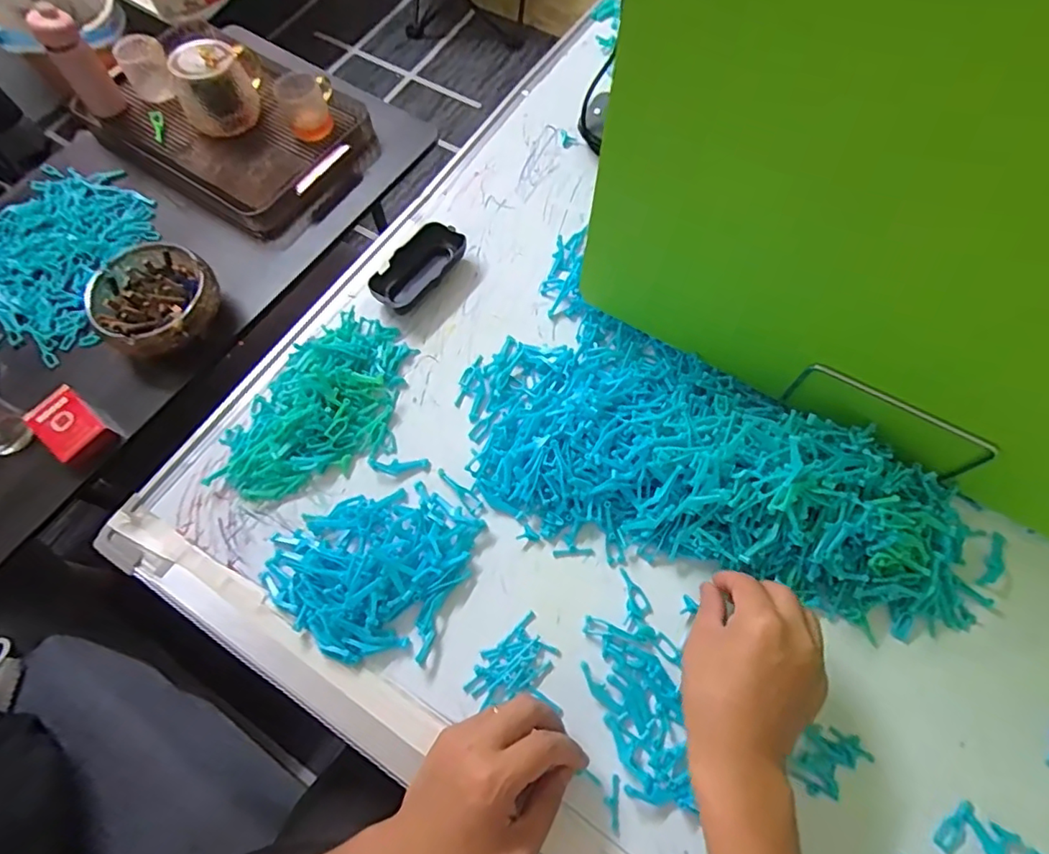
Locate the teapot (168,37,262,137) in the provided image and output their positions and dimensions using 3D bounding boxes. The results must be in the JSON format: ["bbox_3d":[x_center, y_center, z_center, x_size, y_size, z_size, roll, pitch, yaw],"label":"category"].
[{"bbox_3d":[-0.419,-0.464,0.780,0.113,0.107,0.104,-23,69,-8],"label":"teapot"}]

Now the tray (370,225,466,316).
[{"bbox_3d":[-0.111,-0.163,0.585,0.052,0.026,0.108,33,70,14],"label":"tray"}]

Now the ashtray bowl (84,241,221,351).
[{"bbox_3d":[-0.449,-0.152,0.686,0.148,0.051,0.134,28,71,13],"label":"ashtray bowl"}]

